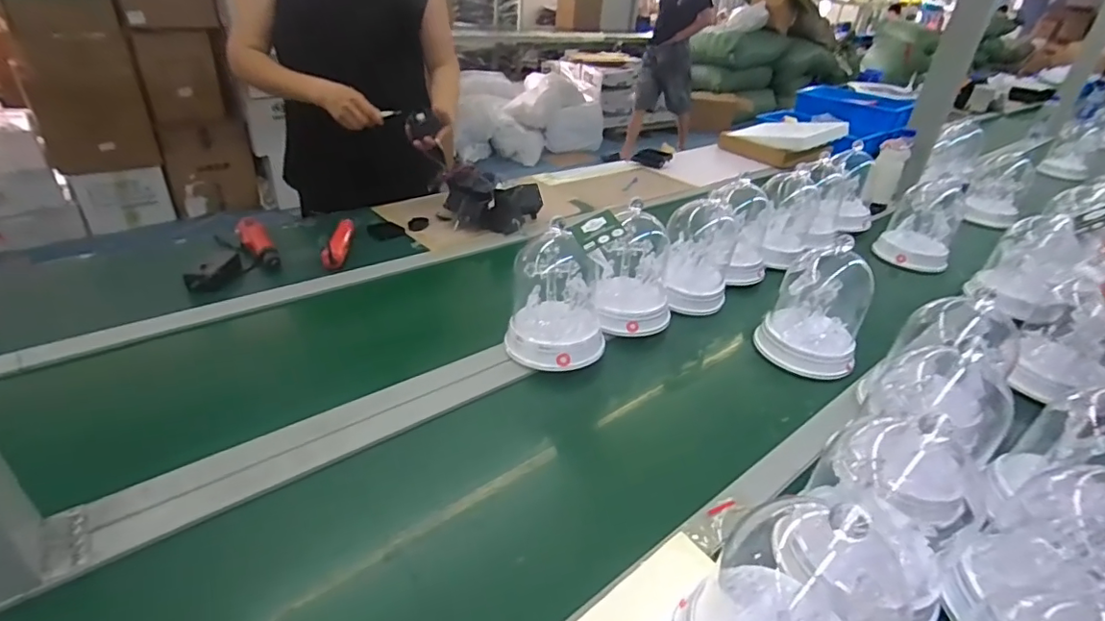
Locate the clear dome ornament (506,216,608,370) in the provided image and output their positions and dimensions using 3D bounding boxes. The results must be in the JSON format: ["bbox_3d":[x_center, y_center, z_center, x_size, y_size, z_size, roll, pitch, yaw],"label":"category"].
[{"bbox_3d":[0.010,-0.024,0.787,0.148,0.183,0.130,4,32,-1],"label":"clear dome ornament"}]

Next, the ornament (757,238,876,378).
[{"bbox_3d":[0.427,-0.014,0.847,0.140,0.193,0.124,21,35,24],"label":"ornament"}]

